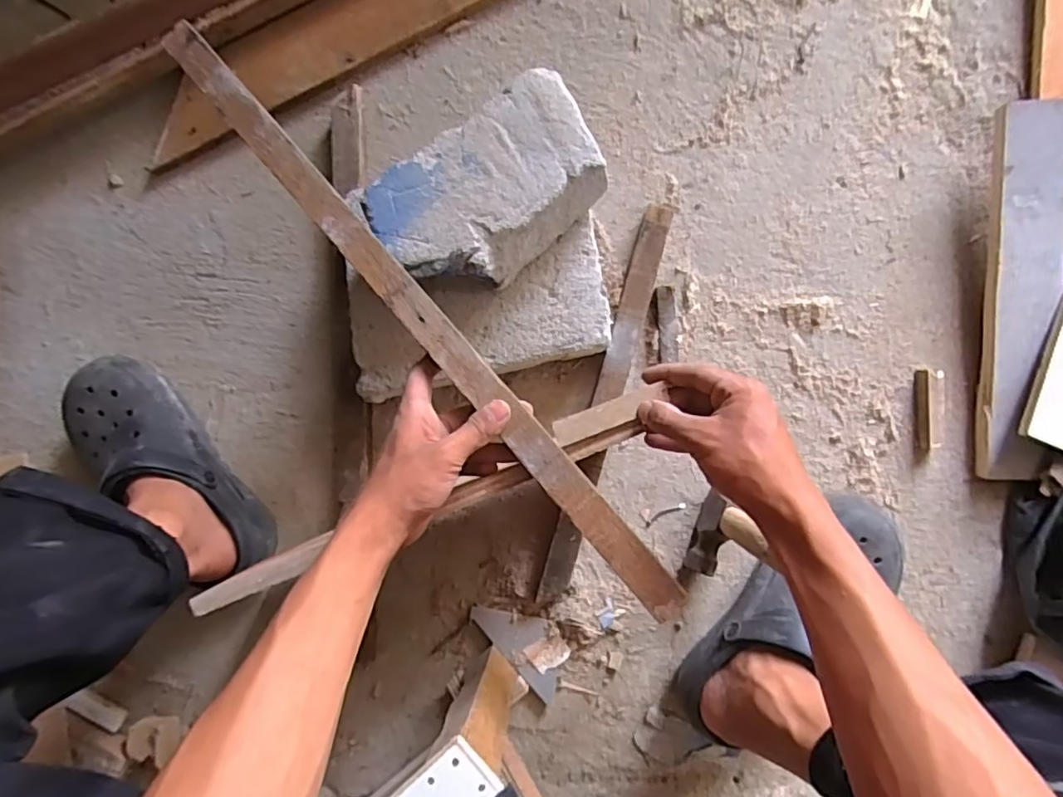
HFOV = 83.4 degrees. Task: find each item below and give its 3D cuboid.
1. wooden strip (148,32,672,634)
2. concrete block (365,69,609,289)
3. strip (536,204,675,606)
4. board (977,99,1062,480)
[{"bbox_3d":[-0.092,-0.071,0.457,0.030,0.008,0.586,-41,84,2],"label":"wooden strip"},{"bbox_3d":[-0.034,-0.179,0.532,0.192,0.062,0.118,-36,86,2],"label":"concrete block"},{"bbox_3d":[0.078,0.008,0.623,0.030,0.026,0.423,16,89,4],"label":"strip"},{"bbox_3d":[0.477,-0.101,0.575,0.065,0.020,0.354,2,93,20],"label":"board"}]

